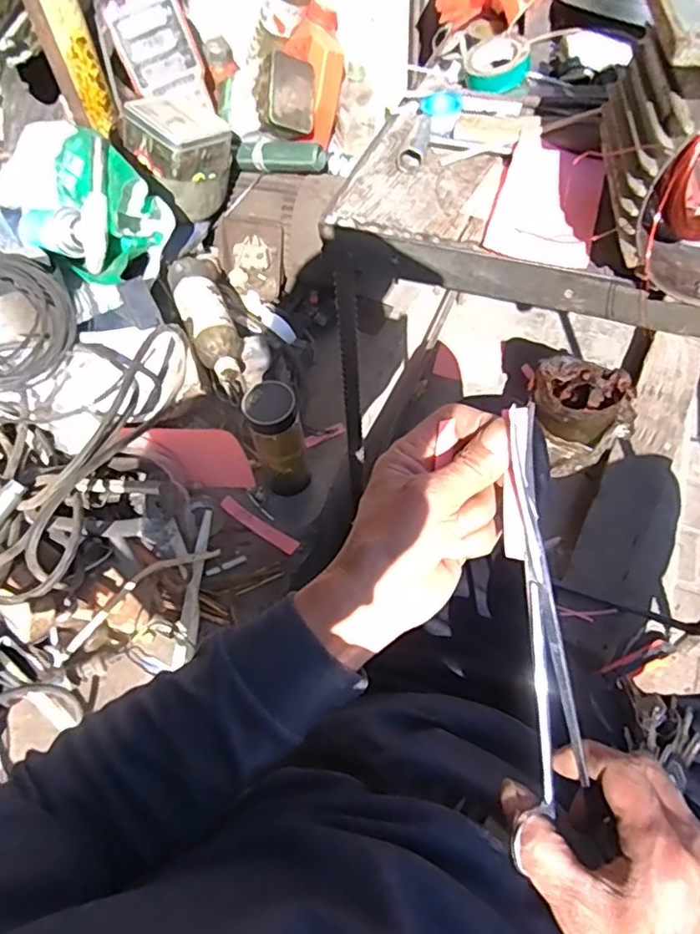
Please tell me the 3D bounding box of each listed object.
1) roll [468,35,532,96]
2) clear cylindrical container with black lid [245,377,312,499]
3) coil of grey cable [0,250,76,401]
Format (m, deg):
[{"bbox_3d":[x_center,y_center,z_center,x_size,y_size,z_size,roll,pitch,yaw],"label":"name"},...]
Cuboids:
[{"bbox_3d":[0.146,-0.400,0.599,0.060,0.027,0.060,-6,60,11],"label":"roll"},{"bbox_3d":[-0.092,-0.030,0.794,0.060,0.186,0.060,-2,57,2],"label":"clear cylindrical container with black lid"},{"bbox_3d":[-0.457,-0.180,0.762,0.216,0.053,0.188,32,78,3],"label":"coil of grey cable"}]

